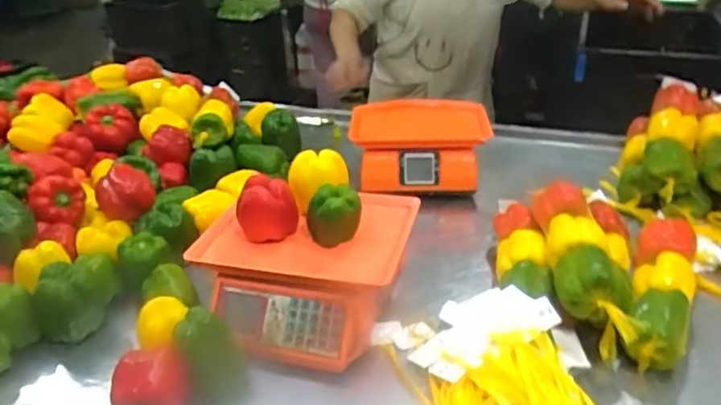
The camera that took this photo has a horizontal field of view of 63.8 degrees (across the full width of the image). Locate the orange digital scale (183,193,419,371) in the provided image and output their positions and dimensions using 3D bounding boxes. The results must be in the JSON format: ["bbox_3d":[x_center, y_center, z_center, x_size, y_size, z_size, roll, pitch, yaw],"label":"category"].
[{"bbox_3d":[-0.082,0.099,0.864,0.307,0.112,0.278,3,30,8],"label":"orange digital scale"}]

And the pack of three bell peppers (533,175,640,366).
[{"bbox_3d":[0.326,0.086,0.840,0.118,0.107,0.306,2,30,6],"label":"pack of three bell peppers"}]

